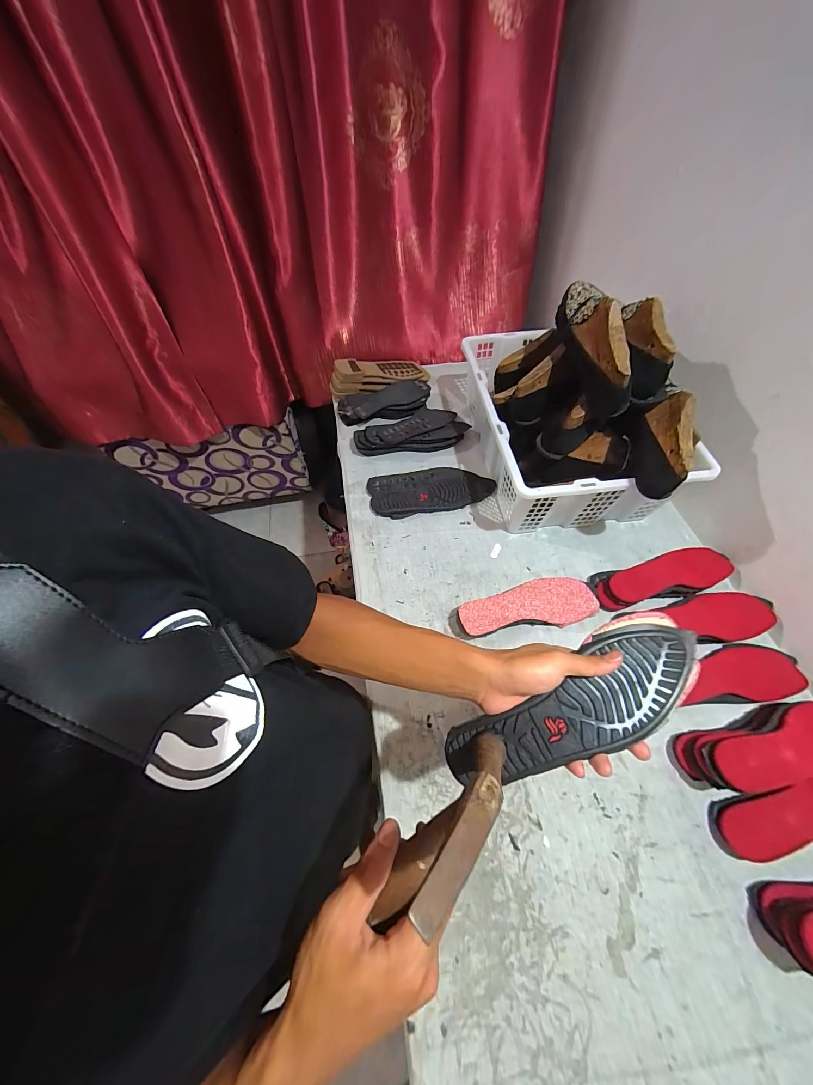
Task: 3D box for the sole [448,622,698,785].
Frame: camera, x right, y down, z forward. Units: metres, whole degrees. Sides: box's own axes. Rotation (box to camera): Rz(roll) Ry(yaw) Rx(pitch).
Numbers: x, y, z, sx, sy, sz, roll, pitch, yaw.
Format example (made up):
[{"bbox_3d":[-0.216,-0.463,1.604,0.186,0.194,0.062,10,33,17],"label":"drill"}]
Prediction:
[{"bbox_3d":[0.148,0.149,0.311,0.238,0.017,0.075,-27,60,2],"label":"sole"}]

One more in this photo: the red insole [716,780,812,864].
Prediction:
[{"bbox_3d":[0.526,0.354,0.449,0.234,0.028,0.074,-6,58,-3],"label":"red insole"}]

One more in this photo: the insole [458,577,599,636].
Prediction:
[{"bbox_3d":[0.210,0.114,0.601,0.234,0.031,0.084,-14,59,-8],"label":"insole"}]

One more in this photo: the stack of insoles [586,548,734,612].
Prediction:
[{"bbox_3d":[0.453,0.061,0.621,0.241,0.033,0.077,-12,58,-7],"label":"stack of insoles"}]

